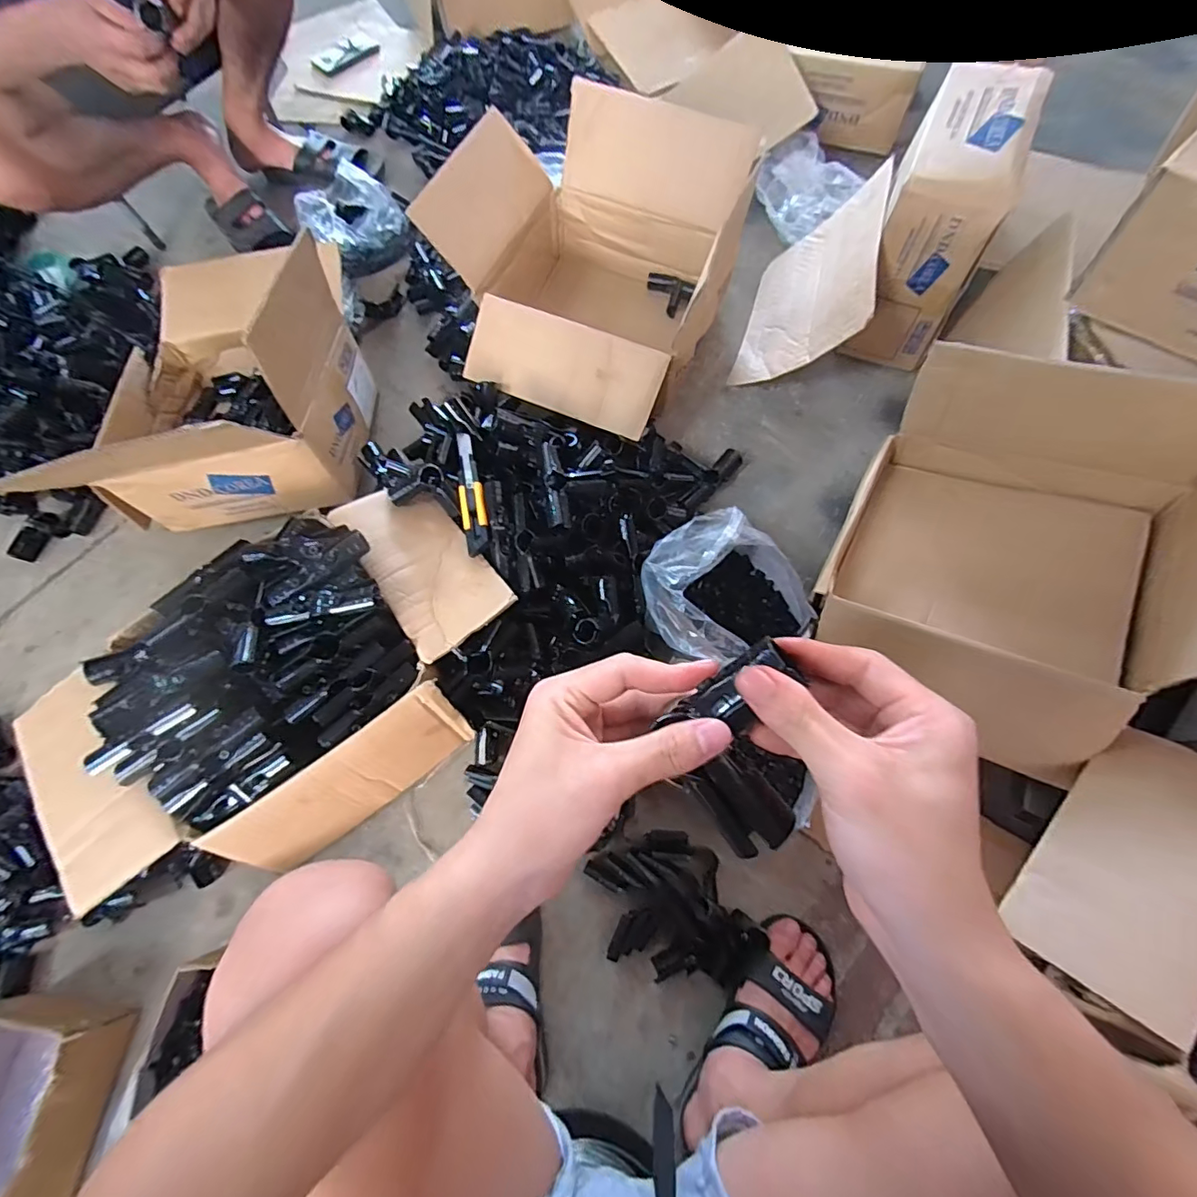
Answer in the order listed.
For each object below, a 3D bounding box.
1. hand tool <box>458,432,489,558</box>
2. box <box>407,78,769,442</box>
[{"bbox_3d":[-0.174,-0.147,0.730,0.034,0.014,0.186,-12,70,-2],"label":"hand tool"},{"bbox_3d":[-0.020,-0.533,0.908,0.436,0.294,0.489,20,72,10],"label":"box"}]

